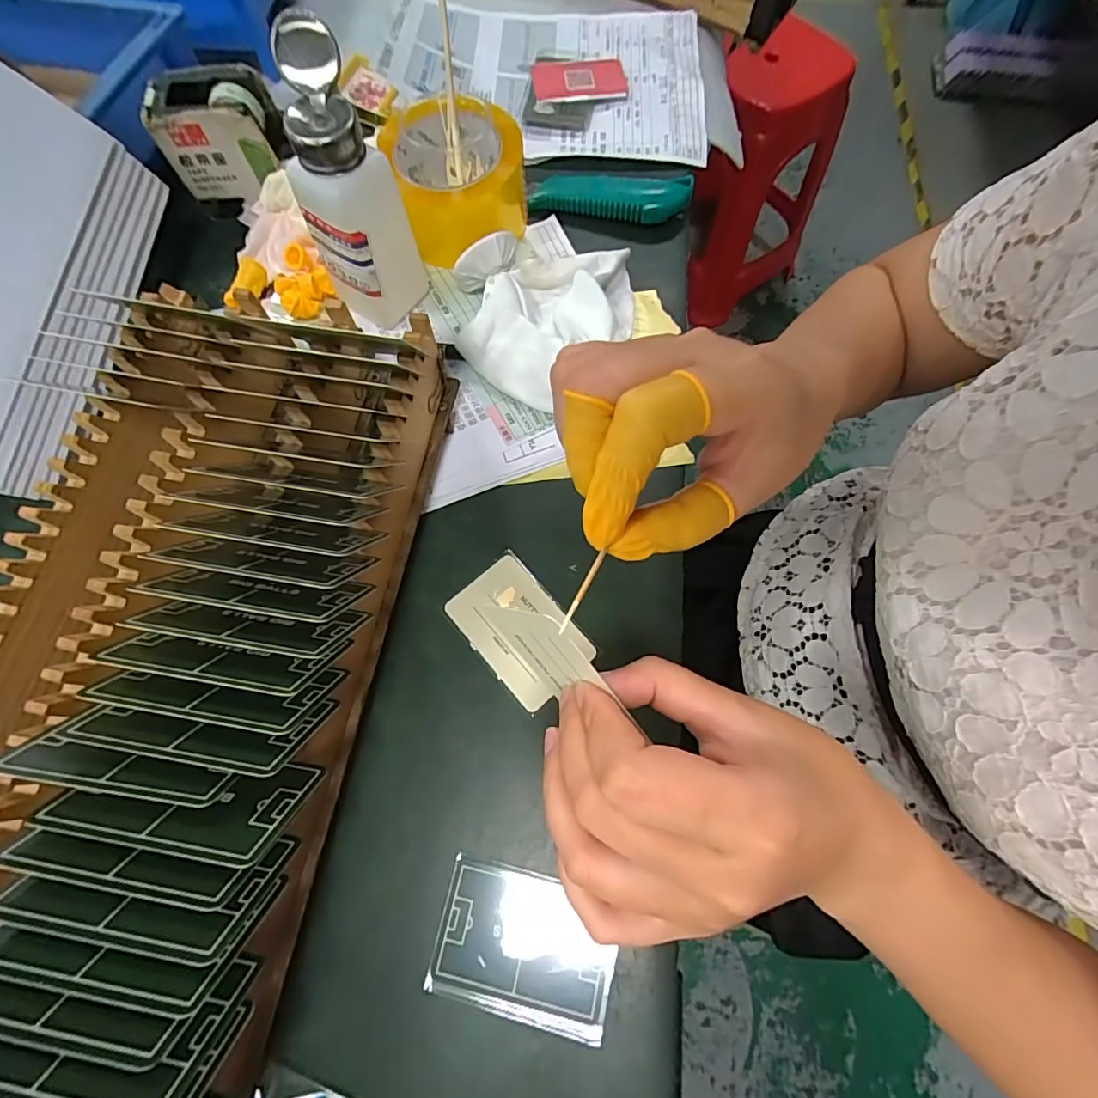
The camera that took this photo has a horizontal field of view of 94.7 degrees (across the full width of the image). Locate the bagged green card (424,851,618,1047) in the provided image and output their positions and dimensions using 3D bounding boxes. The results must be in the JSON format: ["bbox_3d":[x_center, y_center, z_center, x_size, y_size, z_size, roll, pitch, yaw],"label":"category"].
[{"bbox_3d":[-0.012,0.198,0.253,0.087,0.004,0.061,13,70,4],"label":"bagged green card"}]

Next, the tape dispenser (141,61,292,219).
[{"bbox_3d":[-0.245,-0.317,0.392,0.086,0.070,0.056,-3,70,-1],"label":"tape dispenser"}]

